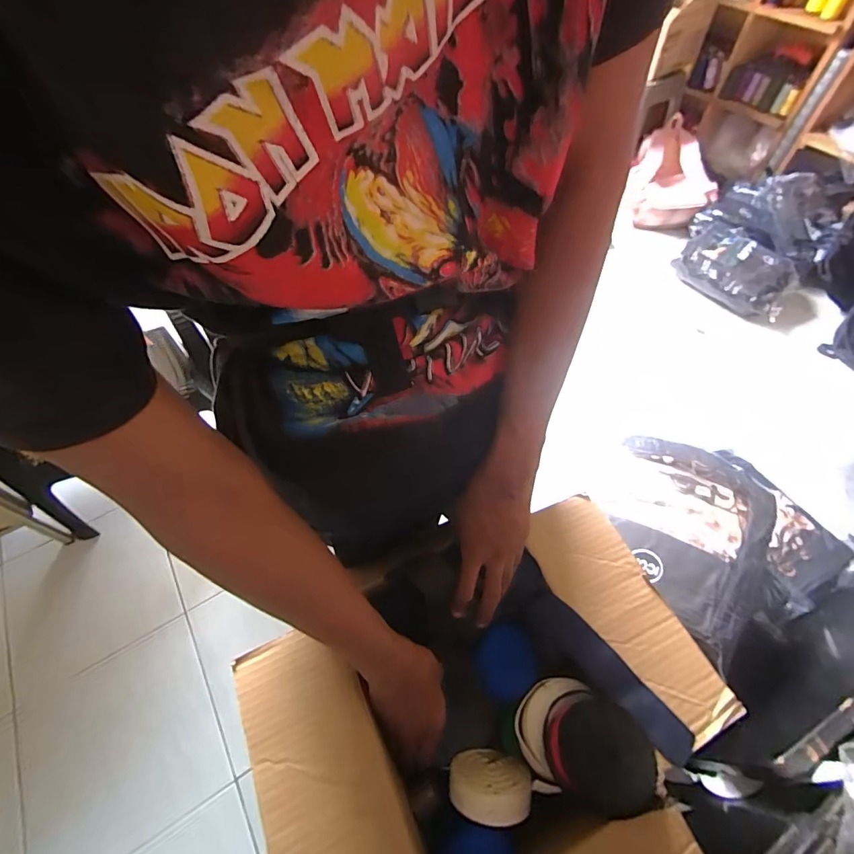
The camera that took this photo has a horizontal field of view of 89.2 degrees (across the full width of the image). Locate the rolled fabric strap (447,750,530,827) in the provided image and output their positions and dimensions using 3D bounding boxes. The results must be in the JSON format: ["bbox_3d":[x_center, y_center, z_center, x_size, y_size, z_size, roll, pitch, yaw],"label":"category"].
[{"bbox_3d":[0.061,0.352,0.427,0.078,0.056,0.051,9,57,11],"label":"rolled fabric strap"}]

